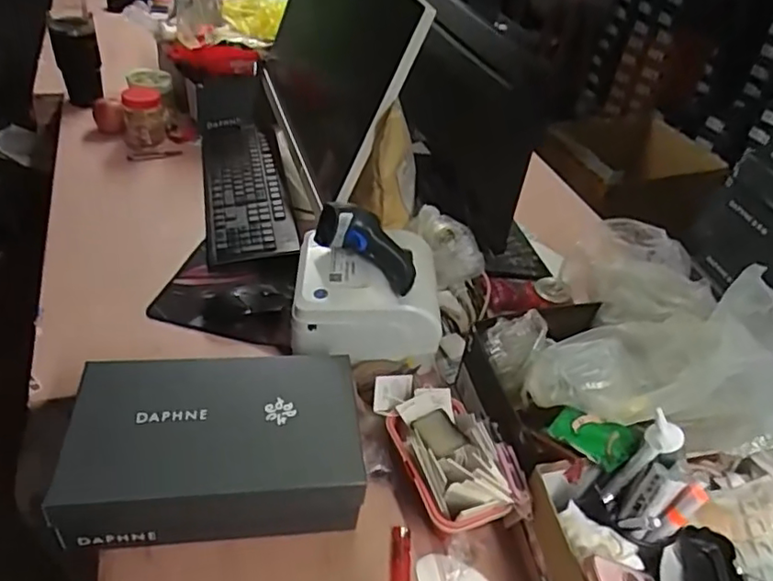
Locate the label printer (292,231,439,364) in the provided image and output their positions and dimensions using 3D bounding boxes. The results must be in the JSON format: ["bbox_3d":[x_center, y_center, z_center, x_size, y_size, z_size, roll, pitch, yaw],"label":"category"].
[{"bbox_3d":[-0.026,0.004,0.820,0.193,0.093,0.163,2,41,-6],"label":"label printer"}]

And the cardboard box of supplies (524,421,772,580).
[{"bbox_3d":[0.307,0.246,0.586,0.298,0.111,0.197,-4,42,-13],"label":"cardboard box of supplies"}]

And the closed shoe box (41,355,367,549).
[{"bbox_3d":[-0.184,0.168,0.663,0.299,0.098,0.174,0,41,-10],"label":"closed shoe box"}]

